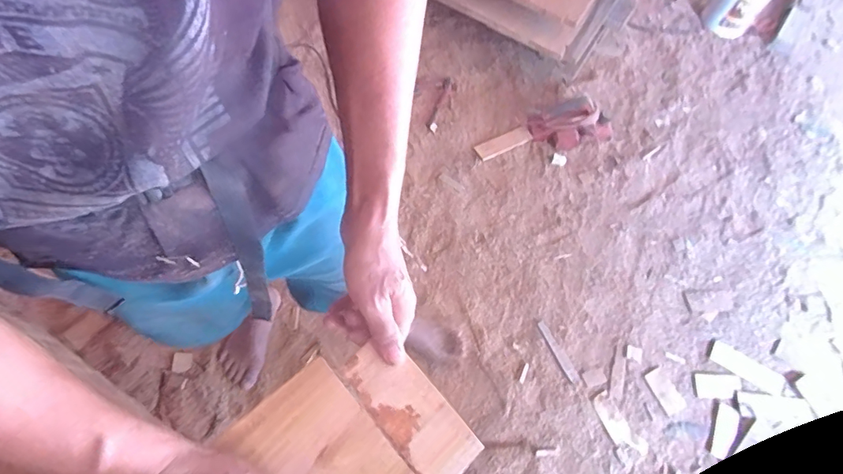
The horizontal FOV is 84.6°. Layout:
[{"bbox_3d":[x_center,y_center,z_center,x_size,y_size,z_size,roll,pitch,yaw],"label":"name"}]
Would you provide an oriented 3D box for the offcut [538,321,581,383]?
[{"bbox_3d":[0.337,0.285,1.152,0.026,0.004,0.161,-27,66,-10],"label":"offcut"}]

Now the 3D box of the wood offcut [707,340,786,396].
[{"bbox_3d":[0.791,0.319,1.130,0.172,0.011,0.059,32,69,16],"label":"wood offcut"}]

